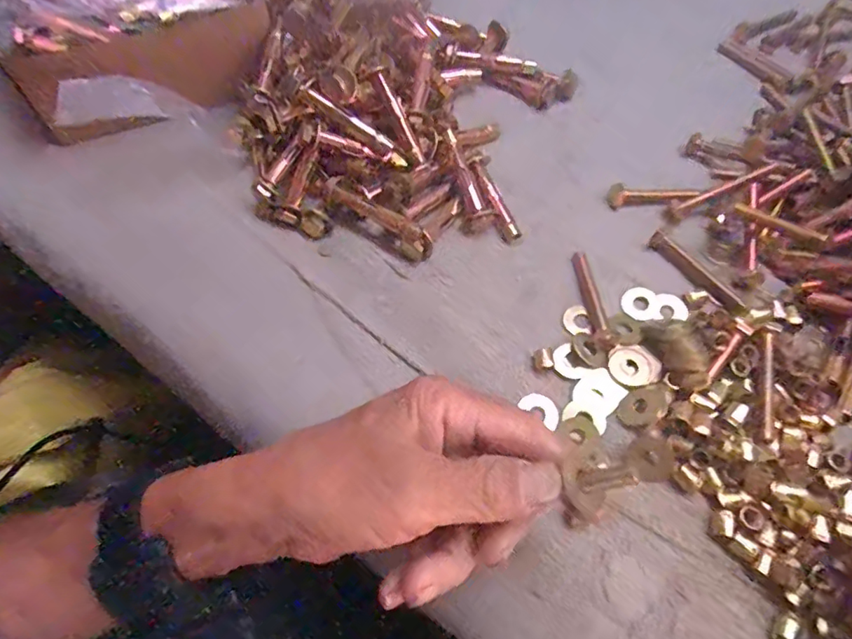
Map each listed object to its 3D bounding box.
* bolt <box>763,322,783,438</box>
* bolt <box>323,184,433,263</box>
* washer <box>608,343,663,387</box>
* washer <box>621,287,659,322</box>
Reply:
[{"bbox_3d":[0.167,0.030,0.260,0.007,0.008,0.062,16,62,11],"label":"bolt"},{"bbox_3d":[-0.027,-0.057,0.306,0.071,0.012,0.015,35,67,6],"label":"bolt"},{"bbox_3d":[0.107,0.022,0.273,0.025,0.004,0.024,-1,60,2],"label":"washer"},{"bbox_3d":[0.119,-0.010,0.295,0.019,0.004,0.022,37,66,20],"label":"washer"}]

